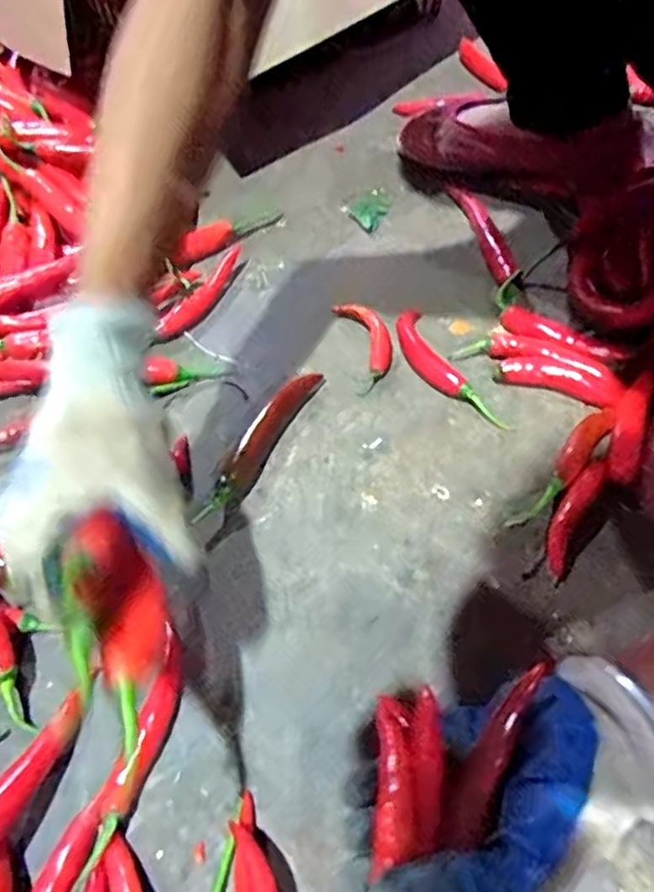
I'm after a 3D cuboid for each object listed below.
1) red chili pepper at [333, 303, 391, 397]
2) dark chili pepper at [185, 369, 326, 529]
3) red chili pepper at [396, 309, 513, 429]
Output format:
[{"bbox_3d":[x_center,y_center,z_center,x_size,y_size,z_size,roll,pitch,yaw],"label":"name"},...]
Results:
[{"bbox_3d":[0.031,-0.079,0.517,0.034,0.011,0.087,-12,55,-6],"label":"red chili pepper"},{"bbox_3d":[-0.048,-0.003,0.466,0.017,0.018,0.145,23,58,18],"label":"dark chili pepper"},{"bbox_3d":[0.086,-0.058,0.497,0.033,0.013,0.127,-21,56,-13],"label":"red chili pepper"}]

